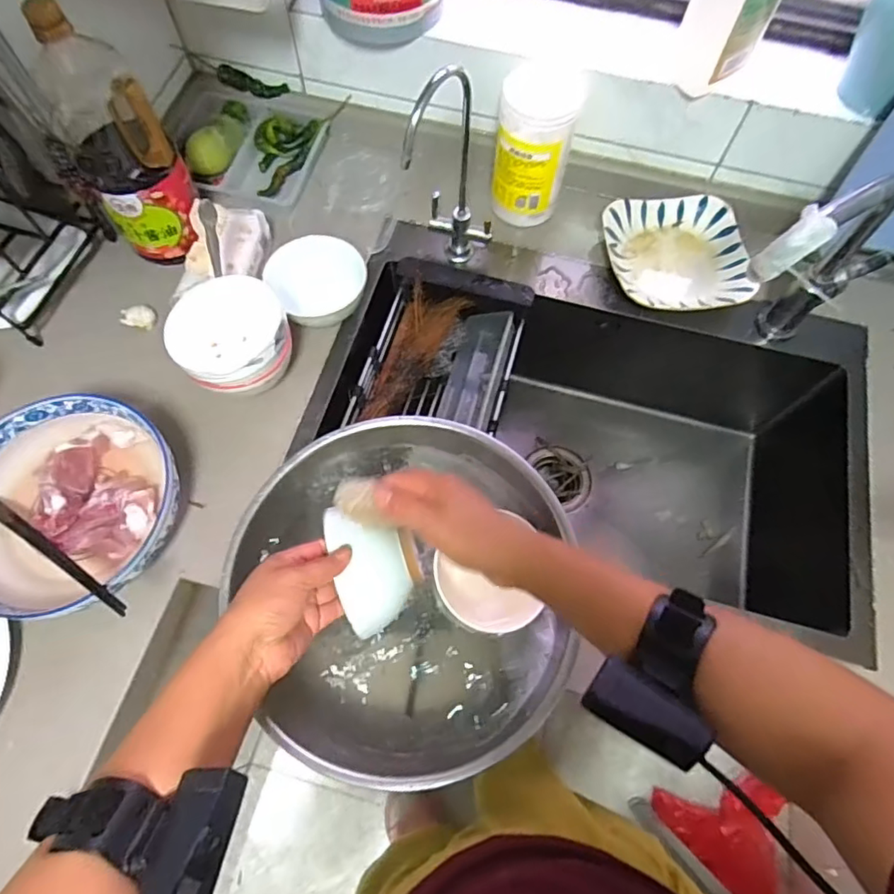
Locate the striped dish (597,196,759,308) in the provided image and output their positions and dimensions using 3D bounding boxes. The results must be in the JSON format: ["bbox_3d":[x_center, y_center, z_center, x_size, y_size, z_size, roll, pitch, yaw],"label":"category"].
[{"bbox_3d":[0.311,-0.265,0.769,0.182,0.045,0.177,-3,67,-3],"label":"striped dish"}]

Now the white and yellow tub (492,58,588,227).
[{"bbox_3d":[0.116,-0.400,0.741,0.094,0.193,0.108,15,67,4],"label":"white and yellow tub"}]

